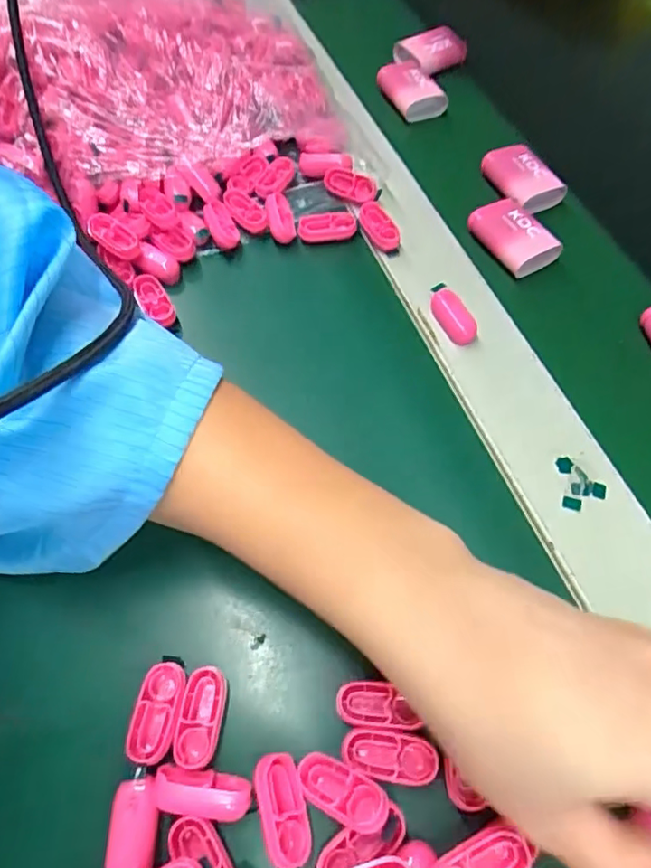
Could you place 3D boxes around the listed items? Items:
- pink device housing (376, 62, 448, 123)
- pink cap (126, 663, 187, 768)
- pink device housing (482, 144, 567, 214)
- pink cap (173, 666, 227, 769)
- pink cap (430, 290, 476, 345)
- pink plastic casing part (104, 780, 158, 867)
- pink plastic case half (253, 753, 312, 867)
[{"bbox_3d":[0.062,-0.252,0.414,0.036,0.019,0.052,-23,64,-14],"label":"pink device housing"},{"bbox_3d":[-0.063,0.105,0.213,0.016,0.011,0.033,10,59,4],"label":"pink cap"},{"bbox_3d":[0.128,-0.166,0.365,0.038,0.019,0.044,-18,61,-12],"label":"pink device housing"},{"bbox_3d":[-0.047,0.105,0.210,0.015,0.007,0.033,8,59,3],"label":"pink cap"},{"bbox_3d":[0.068,-0.064,0.302,0.013,0.012,0.032,-28,63,-17],"label":"pink cap"},{"bbox_3d":[-0.065,0.135,0.190,0.016,0.004,0.030,-1,59,-2],"label":"pink plastic casing part"},{"bbox_3d":[-0.014,0.129,0.194,0.015,0.005,0.034,-14,60,-10],"label":"pink plastic case half"}]

